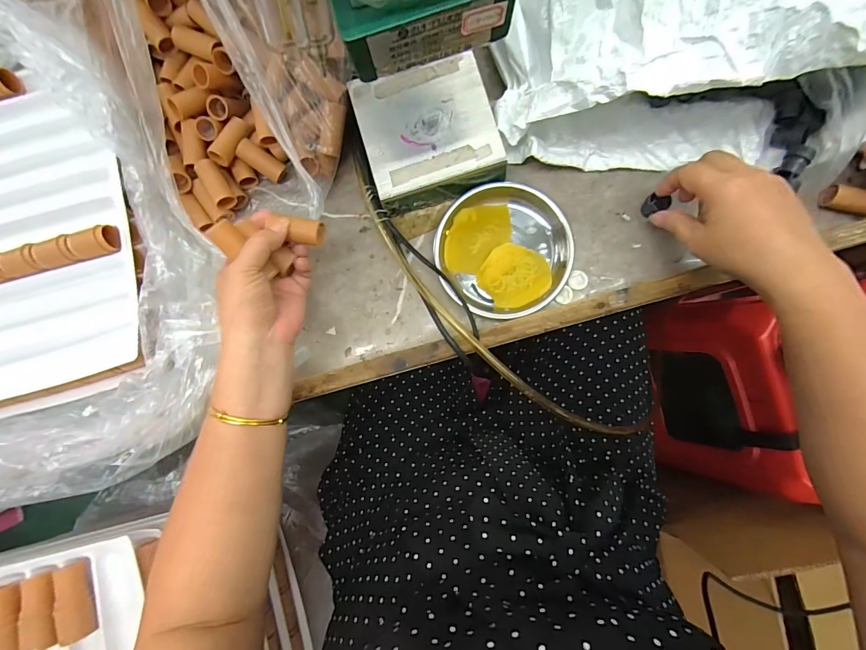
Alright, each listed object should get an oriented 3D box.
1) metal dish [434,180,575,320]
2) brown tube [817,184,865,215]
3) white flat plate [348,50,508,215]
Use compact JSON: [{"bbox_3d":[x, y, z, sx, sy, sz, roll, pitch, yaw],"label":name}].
[{"bbox_3d":[0.069,-0.073,0.387,0.127,0.016,0.128,0,86,4],"label":"metal dish"},{"bbox_3d":[0.393,-0.114,0.364,0.052,0.020,0.017,19,88,5],"label":"brown tube"},{"bbox_3d":[-0.006,-0.186,0.380,0.124,0.039,0.123,-17,85,3],"label":"white flat plate"}]

